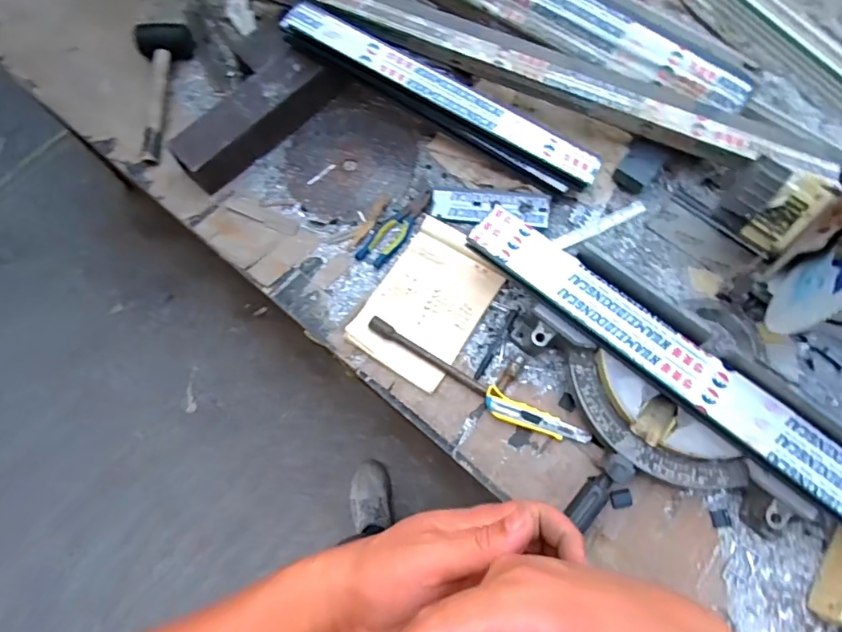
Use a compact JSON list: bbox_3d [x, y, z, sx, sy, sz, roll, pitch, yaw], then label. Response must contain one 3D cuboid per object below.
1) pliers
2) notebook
[{"bbox_3d":[-0.038,-0.159,0.914,0.055,0.011,0.181,41,78,12],"label":"pliers"},{"bbox_3d":[0.016,-0.027,0.851,0.173,0.019,0.260,30,76,9],"label":"notebook"}]

